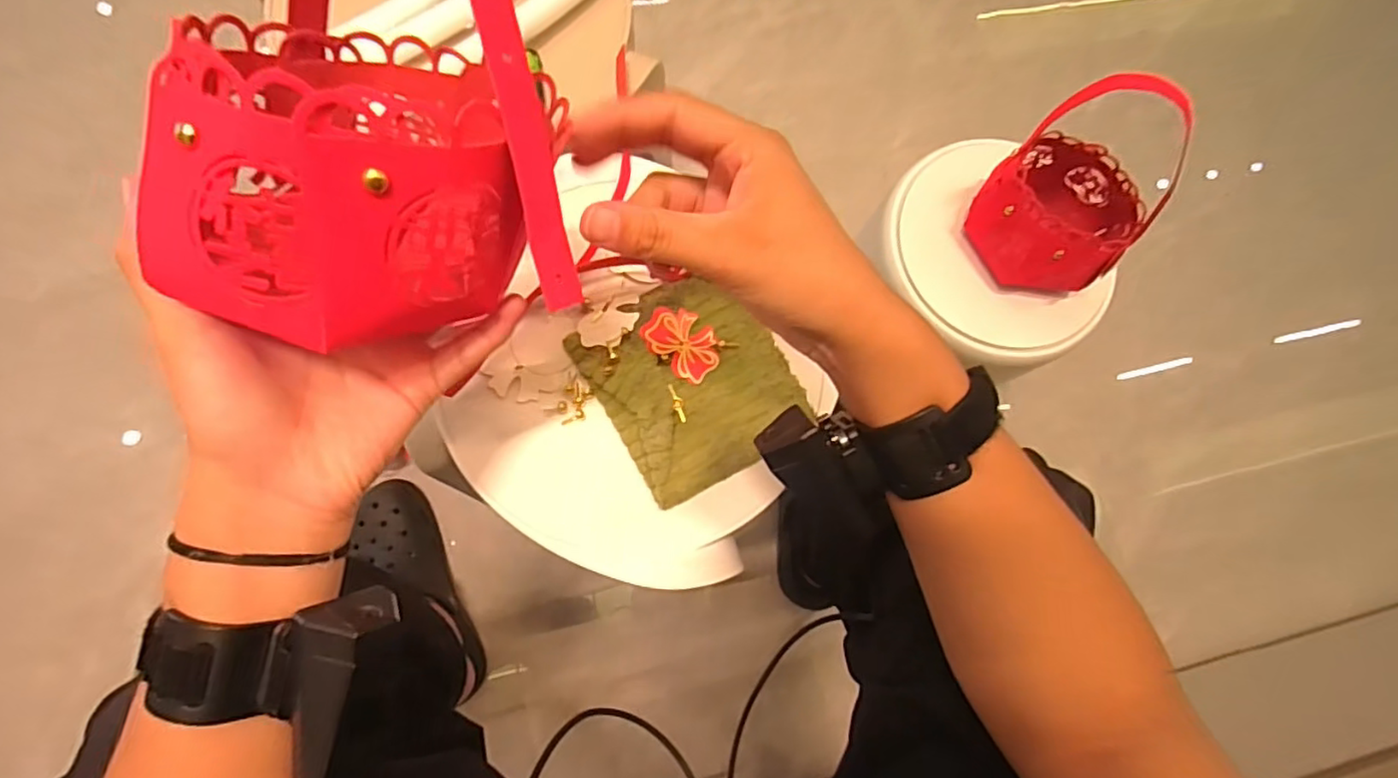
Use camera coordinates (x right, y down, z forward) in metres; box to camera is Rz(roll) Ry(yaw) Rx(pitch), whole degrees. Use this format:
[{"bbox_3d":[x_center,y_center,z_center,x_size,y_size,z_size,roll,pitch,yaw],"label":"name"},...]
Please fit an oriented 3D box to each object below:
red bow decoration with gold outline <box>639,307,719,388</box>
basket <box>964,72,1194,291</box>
[{"bbox_3d":[-0.010,-0.030,0.408,0.052,0.008,0.036,44,78,6],"label":"red bow decoration with gold outline"},{"bbox_3d":[0.307,-0.155,0.515,0.116,0.168,0.122,1,77,-4],"label":"basket"}]

